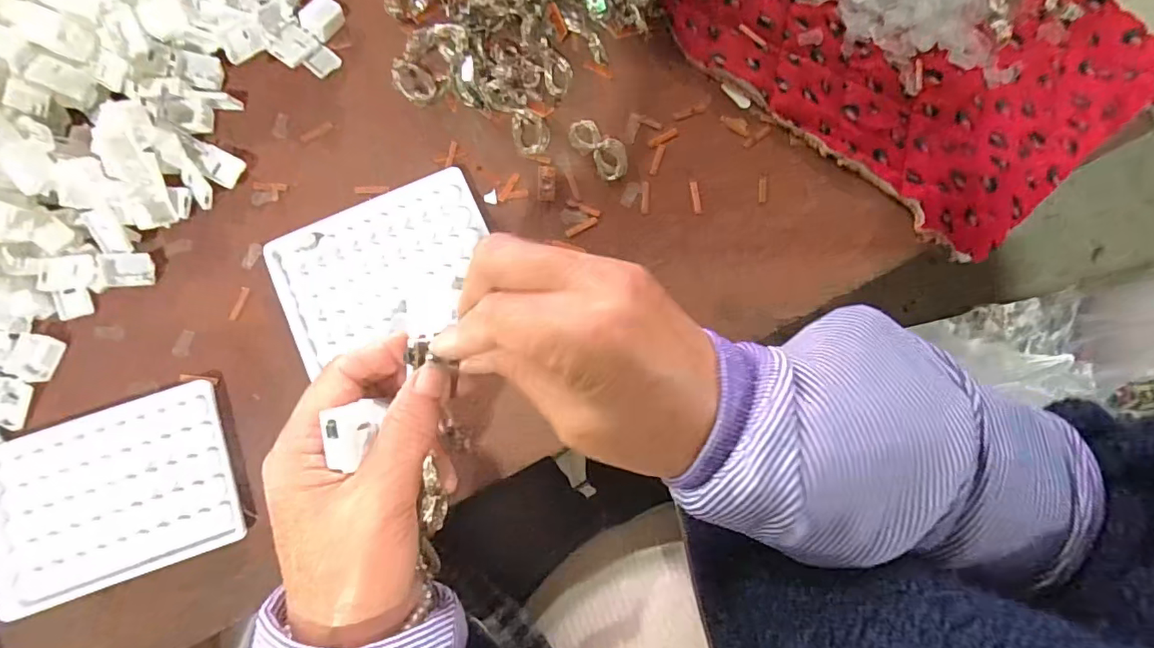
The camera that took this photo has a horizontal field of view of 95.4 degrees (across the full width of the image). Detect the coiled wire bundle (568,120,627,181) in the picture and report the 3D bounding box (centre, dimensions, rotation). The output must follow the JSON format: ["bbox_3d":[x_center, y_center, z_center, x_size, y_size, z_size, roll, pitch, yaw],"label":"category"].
[{"bbox_3d":[0.015,-0.115,0.345,0.022,0.006,0.050,-38,73,-6],"label":"coiled wire bundle"}]

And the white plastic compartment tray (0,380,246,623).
[{"bbox_3d":[-0.263,0.097,0.302,0.128,0.017,0.095,-19,82,-5],"label":"white plastic compartment tray"}]

